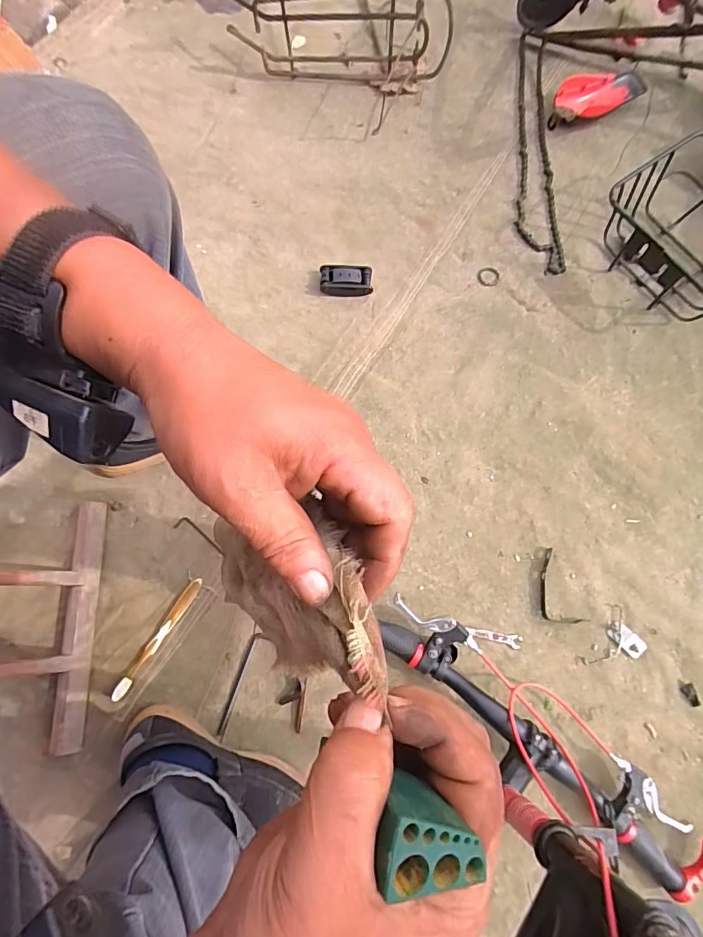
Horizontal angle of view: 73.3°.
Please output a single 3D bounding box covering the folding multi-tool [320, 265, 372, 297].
[{"bbox_3d":[-0.009,-0.310,0.779,0.084,0.031,0.047,3,76,-2],"label":"folding multi-tool"}]

